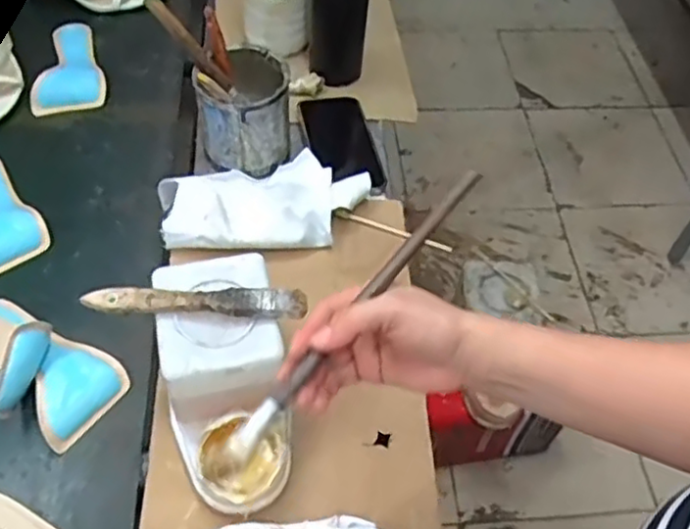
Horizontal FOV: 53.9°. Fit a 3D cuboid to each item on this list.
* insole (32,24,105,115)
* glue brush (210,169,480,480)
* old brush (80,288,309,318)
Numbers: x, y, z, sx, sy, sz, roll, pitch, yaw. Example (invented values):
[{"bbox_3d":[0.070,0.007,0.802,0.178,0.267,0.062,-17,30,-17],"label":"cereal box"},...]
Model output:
[{"bbox_3d":[-0.373,-0.273,0.919,0.089,0.020,0.180,-13,55,-5],"label":"insole"},{"bbox_3d":[0.008,0.030,0.451,0.014,0.018,0.270,33,71,24],"label":"glue brush"},{"bbox_3d":[-0.118,0.029,0.549,0.171,0.024,0.023,2,53,-2],"label":"old brush"}]

